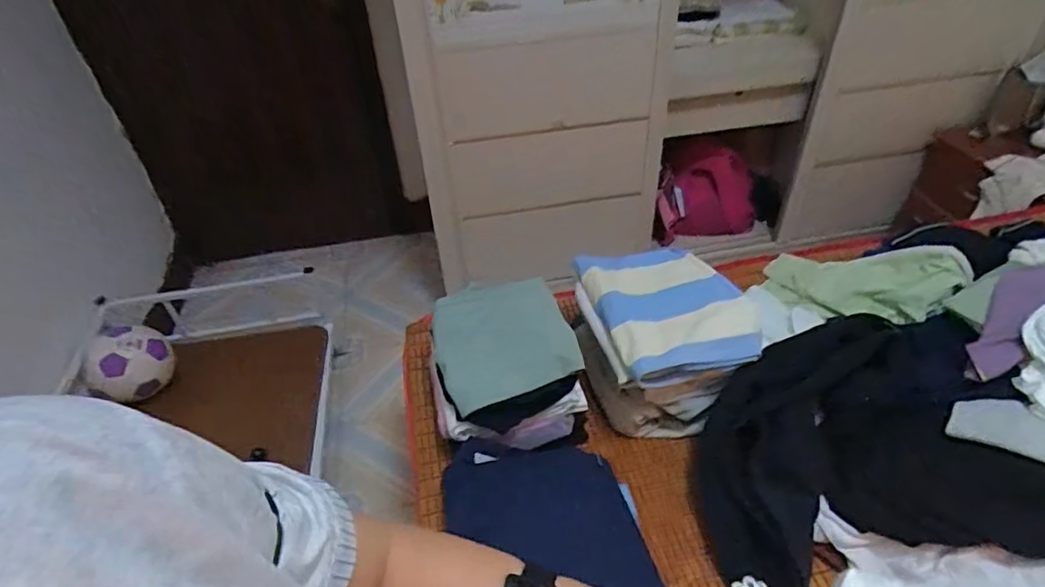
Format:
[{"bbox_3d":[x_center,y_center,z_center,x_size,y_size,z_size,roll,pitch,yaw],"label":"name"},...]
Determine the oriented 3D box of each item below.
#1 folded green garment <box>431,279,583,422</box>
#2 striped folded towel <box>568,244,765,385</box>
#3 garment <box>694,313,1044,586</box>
[{"bbox_3d":[-0.043,0.066,0.984,0.222,0.027,0.261,-25,47,2],"label":"folded green garment"},{"bbox_3d":[0.250,0.023,1.027,0.262,0.068,0.328,-9,41,-7],"label":"striped folded towel"},{"bbox_3d":[0.499,0.235,0.861,0.449,0.184,0.404,-5,41,-2],"label":"garment"}]

